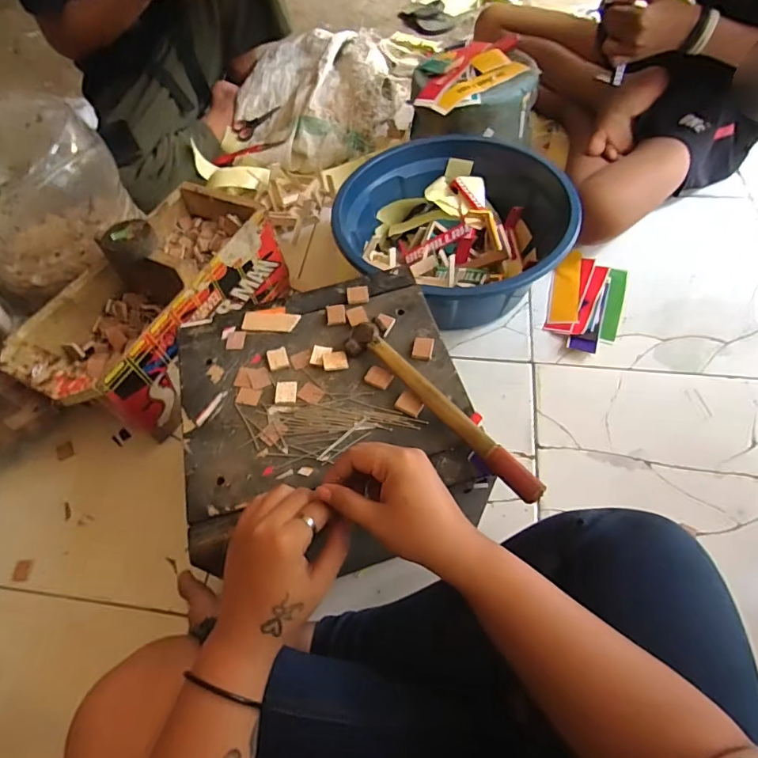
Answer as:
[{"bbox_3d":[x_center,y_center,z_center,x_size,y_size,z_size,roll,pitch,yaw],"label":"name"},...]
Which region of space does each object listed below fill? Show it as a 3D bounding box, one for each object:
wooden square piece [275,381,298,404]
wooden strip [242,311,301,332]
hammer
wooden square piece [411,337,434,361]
[{"bbox_3d":[-0.093,0.013,0.489,0.020,0.005,0.024,-1,58,4],"label":"wooden square piece"},{"bbox_3d":[-0.122,-0.065,0.543,0.063,0.004,0.027,3,58,7],"label":"wooden strip"},{"bbox_3d":[0.055,0.024,0.459,0.036,0.024,0.240,-40,63,-19],"label":"hammer"},{"bbox_3d":[0.047,-0.033,0.508,0.021,0.006,0.026,9,59,10],"label":"wooden square piece"}]

